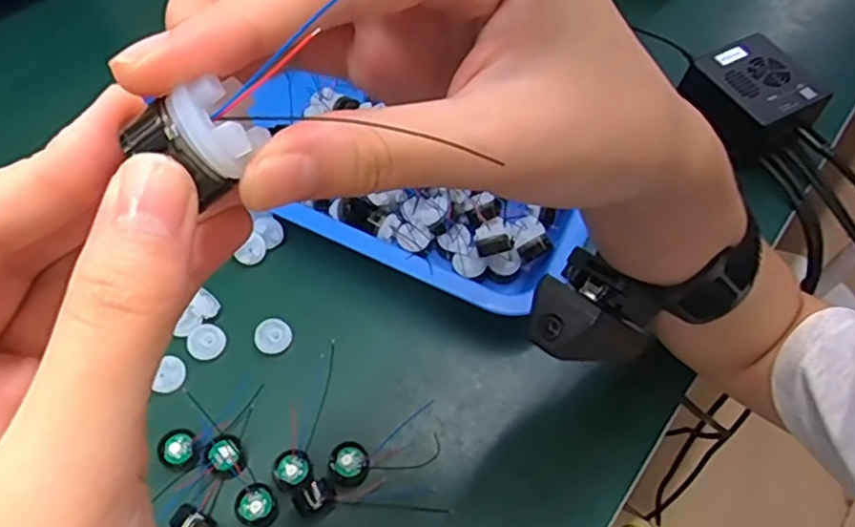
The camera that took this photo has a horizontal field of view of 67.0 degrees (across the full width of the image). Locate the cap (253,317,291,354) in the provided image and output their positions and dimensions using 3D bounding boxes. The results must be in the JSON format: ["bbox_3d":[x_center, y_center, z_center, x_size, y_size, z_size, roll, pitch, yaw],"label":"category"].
[{"bbox_3d":[-0.092,0.043,0.386,0.021,0.004,0.020,2,58,-3],"label":"cap"}]

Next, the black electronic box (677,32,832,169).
[{"bbox_3d":[0.243,-0.123,0.488,0.075,0.052,0.082,-29,64,-20],"label":"black electronic box"}]

